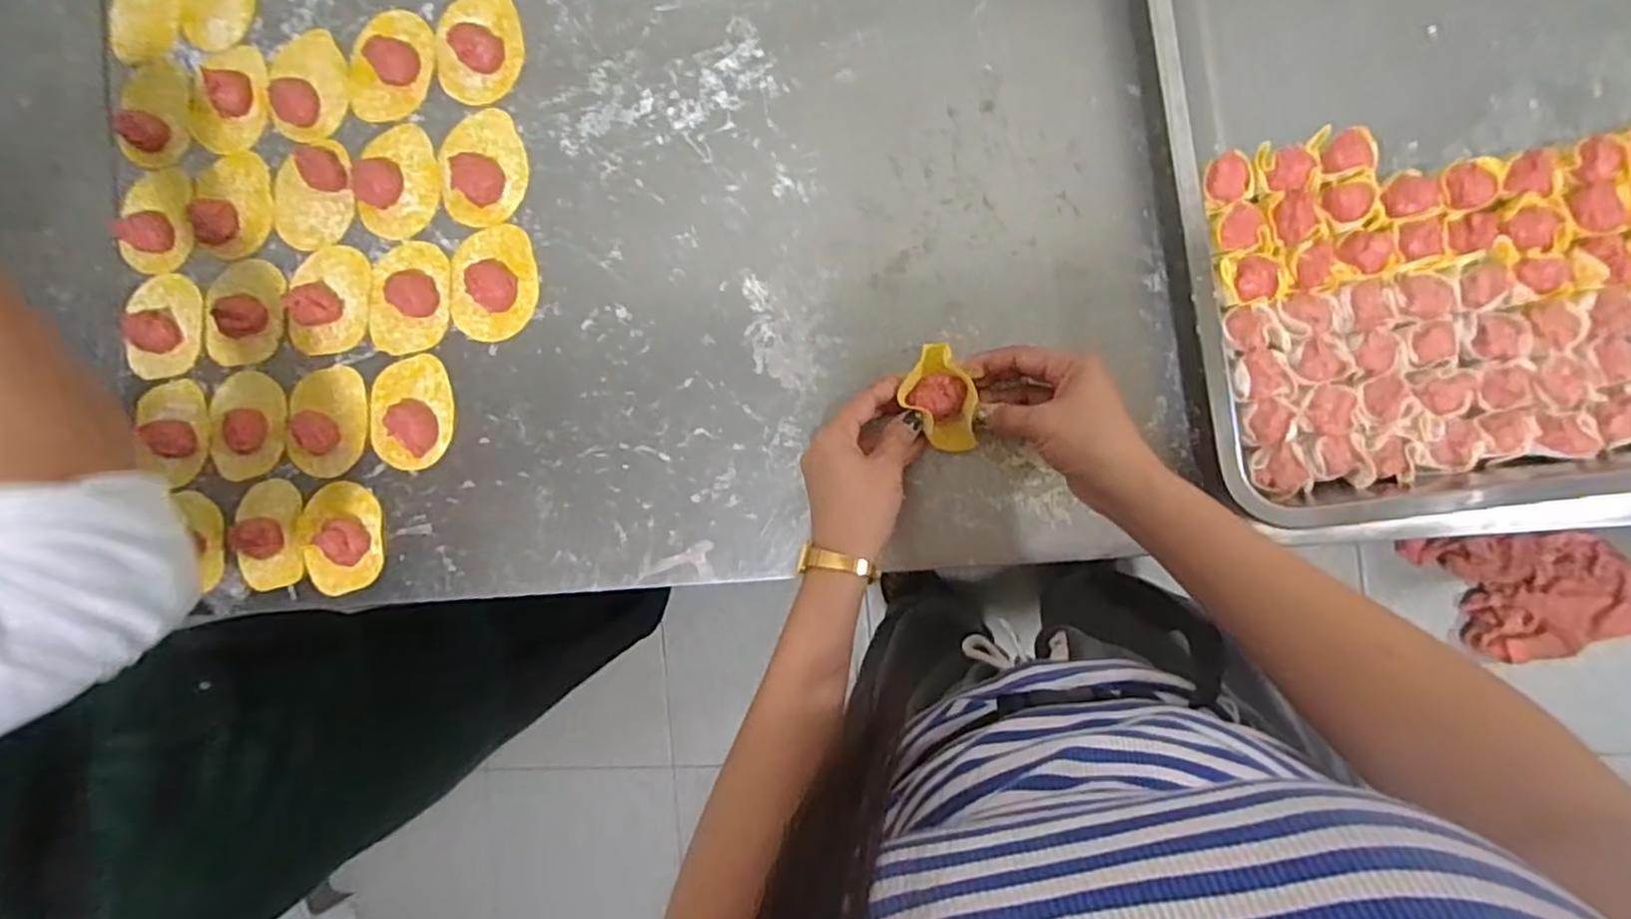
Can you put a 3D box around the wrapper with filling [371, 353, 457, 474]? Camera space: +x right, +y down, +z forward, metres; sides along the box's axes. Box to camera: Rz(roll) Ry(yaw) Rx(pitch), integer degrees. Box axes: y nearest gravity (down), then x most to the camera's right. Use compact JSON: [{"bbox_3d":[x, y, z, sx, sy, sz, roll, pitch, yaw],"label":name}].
[{"bbox_3d":[-0.322,-0.037,0.568,0.066,0.020,0.087,-1,90,10],"label":"wrapper with filling"}]

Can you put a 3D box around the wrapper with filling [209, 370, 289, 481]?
[{"bbox_3d":[-0.474,-0.028,0.604,0.074,0.013,0.087,6,91,9],"label":"wrapper with filling"}]

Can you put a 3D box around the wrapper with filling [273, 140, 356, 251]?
[{"bbox_3d":[-0.410,-0.213,0.594,0.071,0.010,0.084,-11,89,9],"label":"wrapper with filling"}]

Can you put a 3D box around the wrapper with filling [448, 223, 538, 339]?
[{"bbox_3d":[-0.250,-0.136,0.557,0.070,0.018,0.084,-6,89,10],"label":"wrapper with filling"}]

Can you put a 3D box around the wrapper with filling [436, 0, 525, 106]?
[{"bbox_3d":[-0.265,-0.323,0.561,0.070,0.023,0.088,-4,90,10],"label":"wrapper with filling"}]

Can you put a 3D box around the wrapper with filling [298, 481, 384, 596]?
[{"bbox_3d":[-0.384,0.063,0.582,0.066,0.024,0.087,-15,88,9],"label":"wrapper with filling"}]

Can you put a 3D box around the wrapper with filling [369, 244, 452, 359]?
[{"bbox_3d":[-0.322,-0.127,0.574,0.070,0.012,0.086,5,91,9],"label":"wrapper with filling"}]

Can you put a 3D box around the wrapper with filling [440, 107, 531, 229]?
[{"bbox_3d":[-0.258,-0.226,0.563,0.071,0.009,0.089,-8,89,9],"label":"wrapper with filling"}]

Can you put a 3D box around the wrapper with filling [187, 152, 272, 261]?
[{"bbox_3d":[-0.486,-0.213,0.606,0.075,0.014,0.086,23,94,9],"label":"wrapper with filling"}]

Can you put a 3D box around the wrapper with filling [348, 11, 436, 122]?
[{"bbox_3d":[-0.339,-0.314,0.581,0.071,0.009,0.085,8,92,9],"label":"wrapper with filling"}]

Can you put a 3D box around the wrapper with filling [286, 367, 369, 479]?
[{"bbox_3d":[-0.397,-0.031,0.592,0.073,0.005,0.087,8,92,9],"label":"wrapper with filling"}]

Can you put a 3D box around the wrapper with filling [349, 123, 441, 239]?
[{"bbox_3d":[-0.334,-0.221,0.578,0.072,0.017,0.089,-15,88,9],"label":"wrapper with filling"}]

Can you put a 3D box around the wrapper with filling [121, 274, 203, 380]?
[{"bbox_3d":[-0.552,-0.111,0.616,0.065,0.017,0.083,-13,88,9],"label":"wrapper with filling"}]

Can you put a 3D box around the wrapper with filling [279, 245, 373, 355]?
[{"bbox_3d":[-0.398,-0.129,0.589,0.079,0.008,0.086,0,90,10],"label":"wrapper with filling"}]

